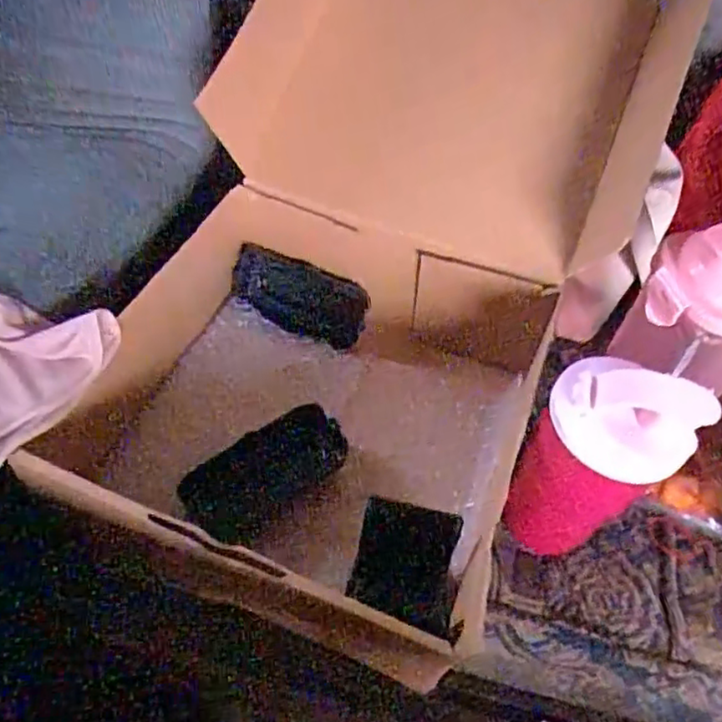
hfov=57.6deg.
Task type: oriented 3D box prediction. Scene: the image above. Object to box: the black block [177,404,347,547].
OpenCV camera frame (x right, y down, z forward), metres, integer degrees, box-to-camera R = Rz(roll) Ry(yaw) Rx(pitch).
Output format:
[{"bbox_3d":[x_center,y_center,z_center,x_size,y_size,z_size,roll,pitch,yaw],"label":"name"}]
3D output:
[{"bbox_3d":[-0.062,0.072,0.430,0.107,0.024,0.053,-30,57,-25],"label":"black block"}]

